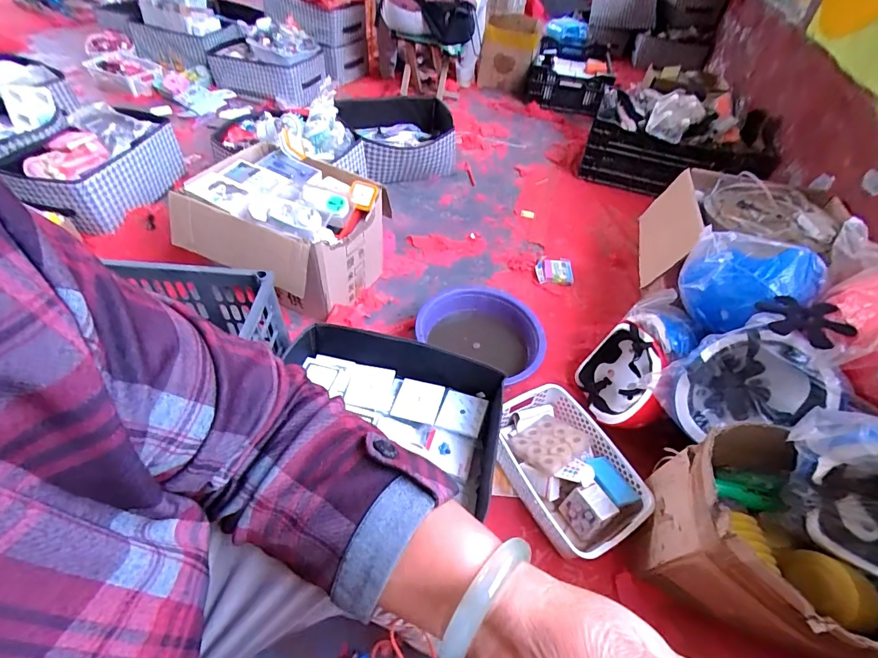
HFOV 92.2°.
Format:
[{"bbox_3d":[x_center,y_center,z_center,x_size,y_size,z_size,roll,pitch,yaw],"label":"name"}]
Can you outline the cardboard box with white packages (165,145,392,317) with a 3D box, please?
[{"bbox_3d":[-0.380,-0.240,1.086,0.405,0.300,0.357,24,51,15],"label":"cardboard box with white packages"}]

